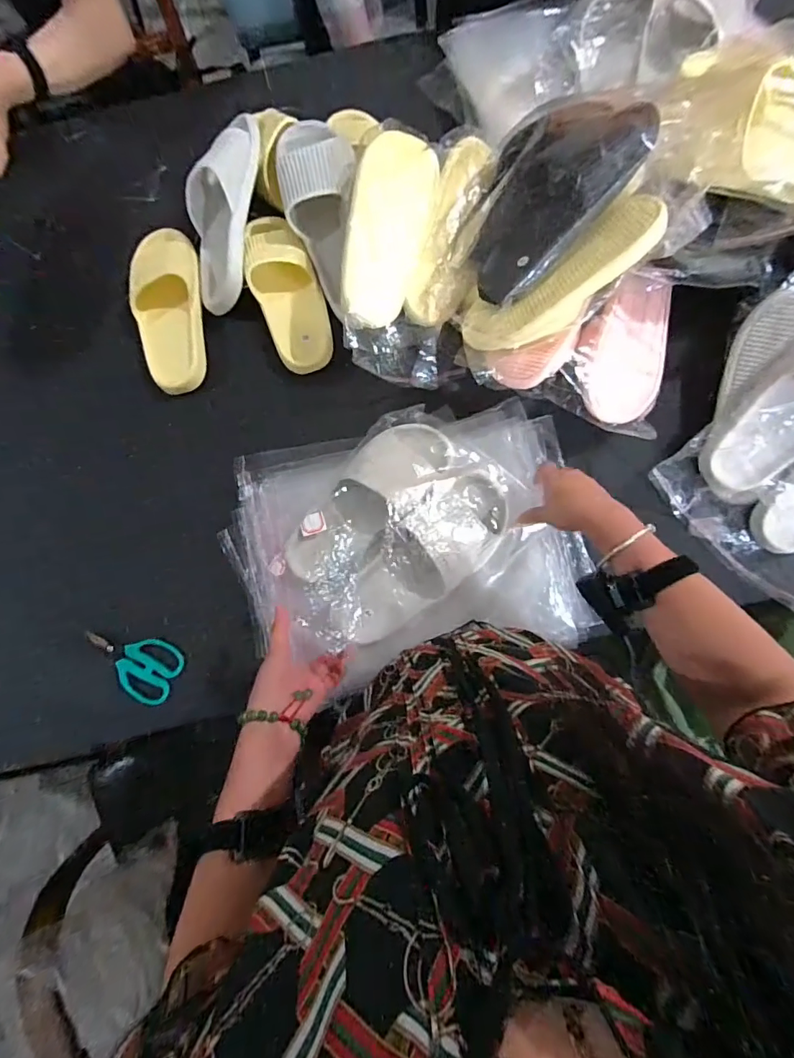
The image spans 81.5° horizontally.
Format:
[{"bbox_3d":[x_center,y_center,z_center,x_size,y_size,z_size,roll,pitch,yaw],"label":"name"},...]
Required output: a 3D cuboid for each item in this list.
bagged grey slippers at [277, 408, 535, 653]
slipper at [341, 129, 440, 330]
[{"bbox_3d":[-0.007,0.007,0.600,0.241,0.071,0.335,40,87,6],"label":"bagged grey slippers"},{"bbox_3d":[-0.024,-0.390,0.622,0.098,0.060,0.246,15,90,-26],"label":"slipper"}]

